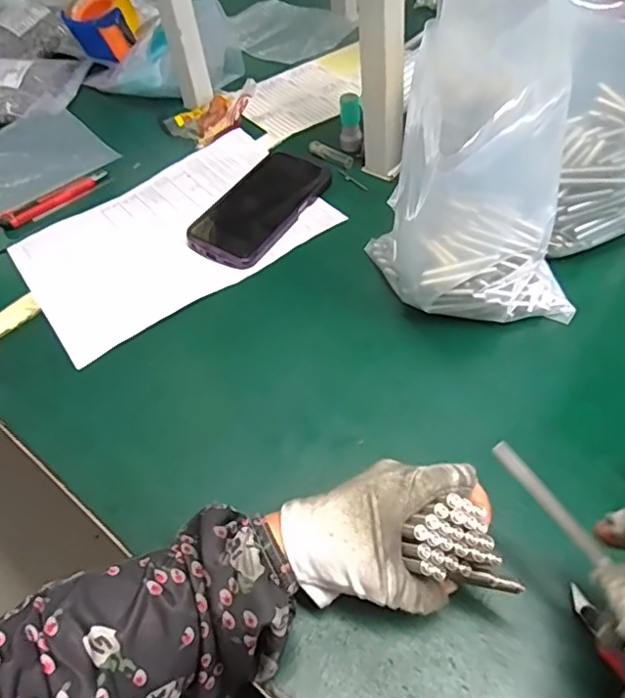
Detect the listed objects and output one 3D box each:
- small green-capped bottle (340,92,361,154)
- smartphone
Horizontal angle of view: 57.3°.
[{"bbox_3d":[0.042,-0.249,0.639,0.023,0.059,0.028,-2,49,5],"label":"small green-capped bottle"},{"bbox_3d":[-0.051,-0.151,0.595,0.083,0.017,0.182,20,54,22],"label":"smartphone"}]

